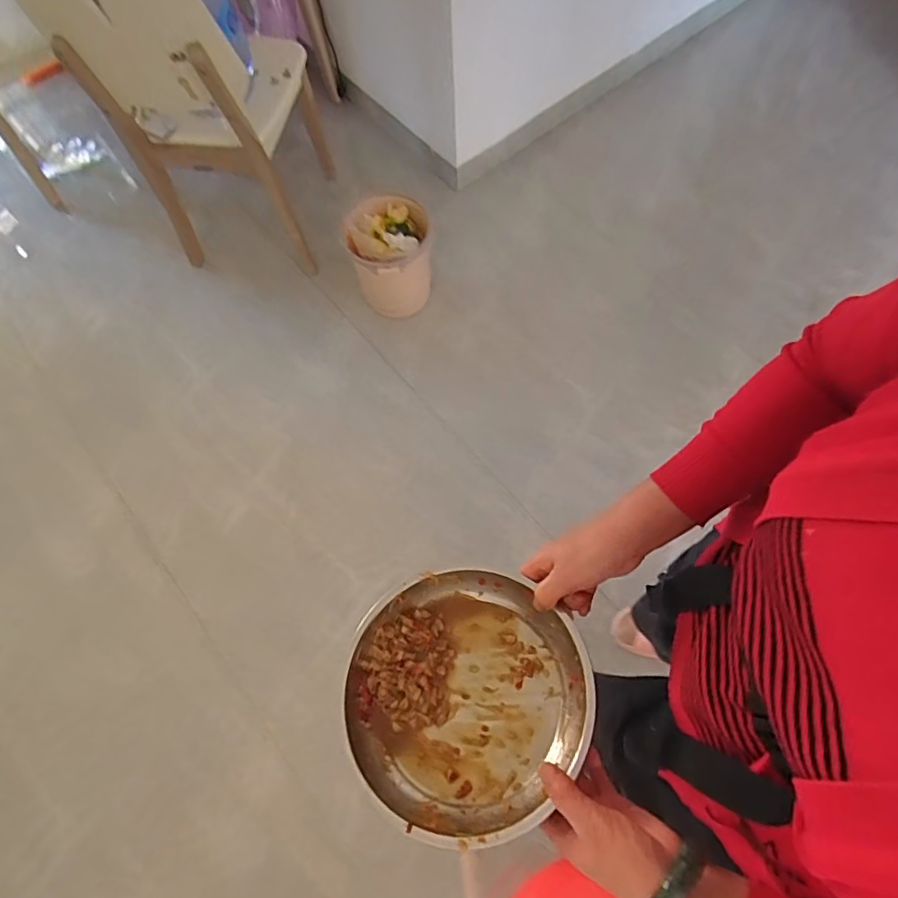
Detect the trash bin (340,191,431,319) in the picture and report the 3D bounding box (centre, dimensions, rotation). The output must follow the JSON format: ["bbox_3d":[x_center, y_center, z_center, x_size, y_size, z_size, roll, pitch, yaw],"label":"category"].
[{"bbox_3d":[-0.149,-0.515,1.429,0.239,0.192,0.245,-2,71,3],"label":"trash bin"}]

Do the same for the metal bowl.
[{"bbox_3d":[0.011,0.221,0.493,0.219,0.065,0.219,-2,59,4],"label":"metal bowl"}]

